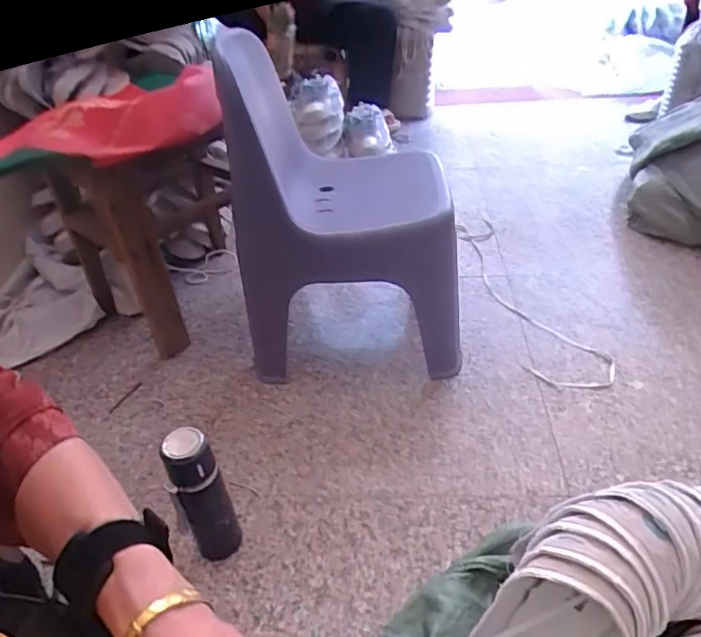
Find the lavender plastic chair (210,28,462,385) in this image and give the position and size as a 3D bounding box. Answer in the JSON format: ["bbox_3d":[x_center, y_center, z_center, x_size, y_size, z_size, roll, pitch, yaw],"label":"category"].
[{"bbox_3d":[-0.008,-0.200,1.034,0.387,0.597,0.309,-4,38,0],"label":"lavender plastic chair"}]

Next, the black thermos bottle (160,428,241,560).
[{"bbox_3d":[-0.199,0.251,0.782,0.063,0.239,0.055,-15,41,-12],"label":"black thermos bottle"}]

